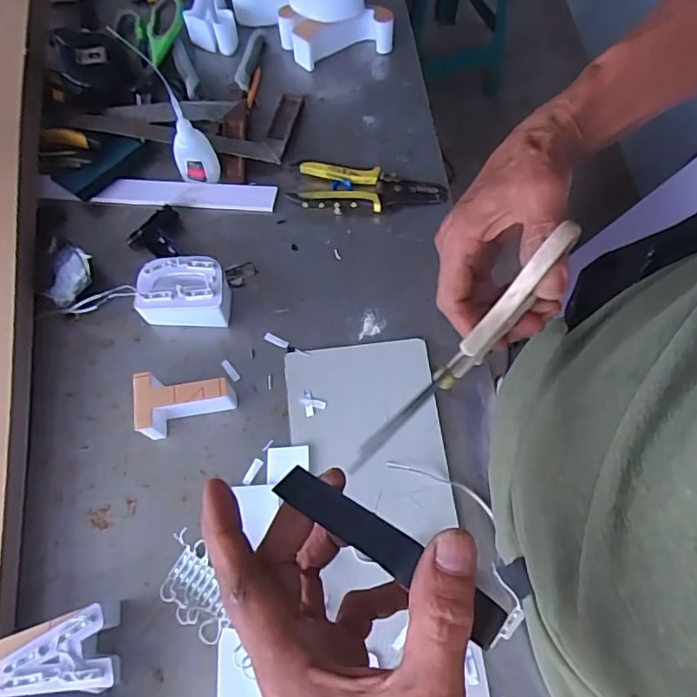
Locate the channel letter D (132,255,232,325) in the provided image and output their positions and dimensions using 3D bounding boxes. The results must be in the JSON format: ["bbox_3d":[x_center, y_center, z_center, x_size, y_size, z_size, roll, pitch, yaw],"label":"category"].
[{"bbox_3d":[-0.165,-0.055,0.543,0.089,0.051,0.053,-2,68,1],"label":"channel letter D"}]

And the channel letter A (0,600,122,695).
[{"bbox_3d":[-0.221,0.242,0.425,0.088,0.049,0.060,-18,68,-6],"label":"channel letter A"}]

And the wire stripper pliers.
[{"bbox_3d":[0.024,-0.178,0.604,0.163,0.023,0.057,2,68,3],"label":"wire stripper pliers"}]

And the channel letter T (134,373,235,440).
[{"bbox_3d":[-0.150,0.052,0.502,0.082,0.046,0.050,-4,68,0],"label":"channel letter T"}]

